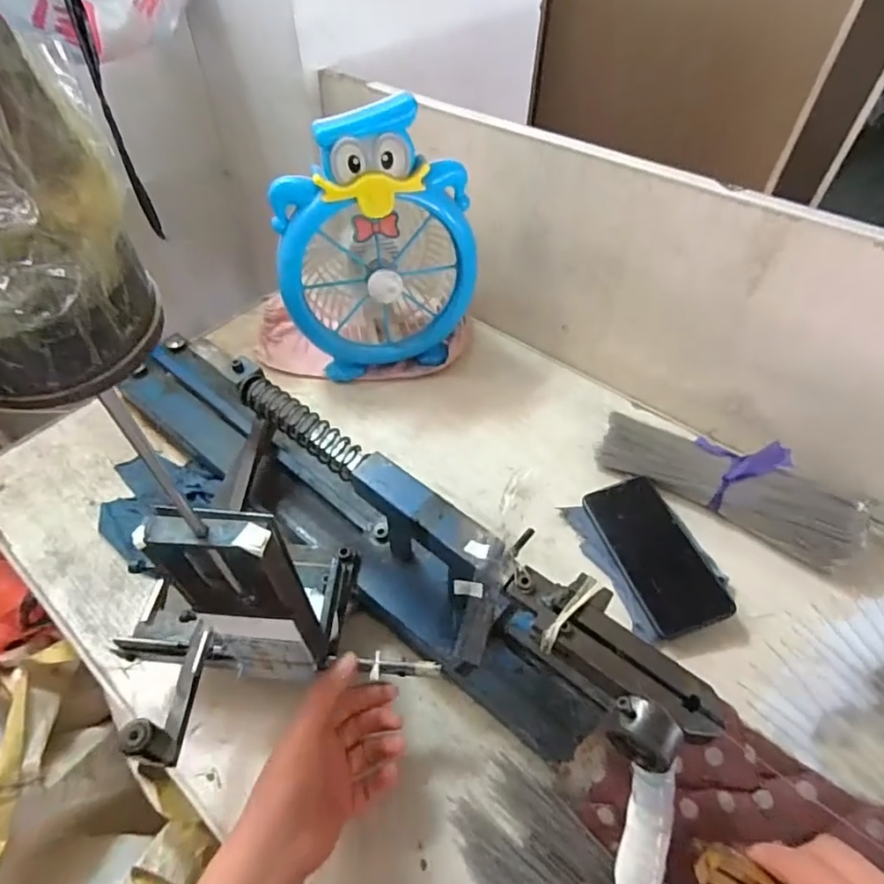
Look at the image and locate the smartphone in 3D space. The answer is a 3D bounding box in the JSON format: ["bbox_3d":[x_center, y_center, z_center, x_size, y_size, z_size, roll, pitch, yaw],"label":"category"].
[{"bbox_3d":[0.207,0.107,0.535,0.074,0.008,0.153,-23,57,1],"label":"smartphone"}]

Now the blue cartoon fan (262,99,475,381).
[{"bbox_3d":[-0.075,-0.234,0.643,0.212,0.292,0.136,-6,51,-6],"label":"blue cartoon fan"}]

